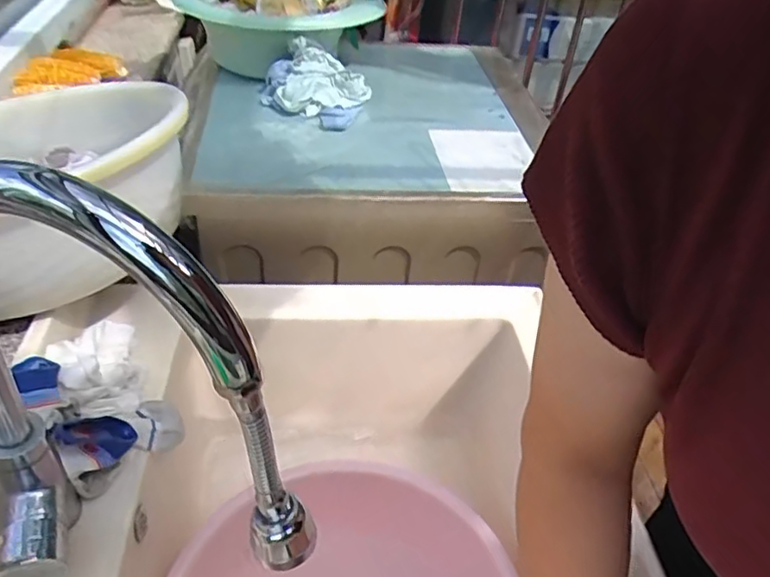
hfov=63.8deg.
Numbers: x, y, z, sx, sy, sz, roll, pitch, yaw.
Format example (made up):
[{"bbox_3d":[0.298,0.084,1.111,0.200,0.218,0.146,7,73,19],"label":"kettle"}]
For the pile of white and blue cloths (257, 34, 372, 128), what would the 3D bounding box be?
[{"bbox_3d":[-0.105,-0.330,0.977,0.157,0.077,0.145,19,41,16],"label":"pile of white and blue cloths"}]

